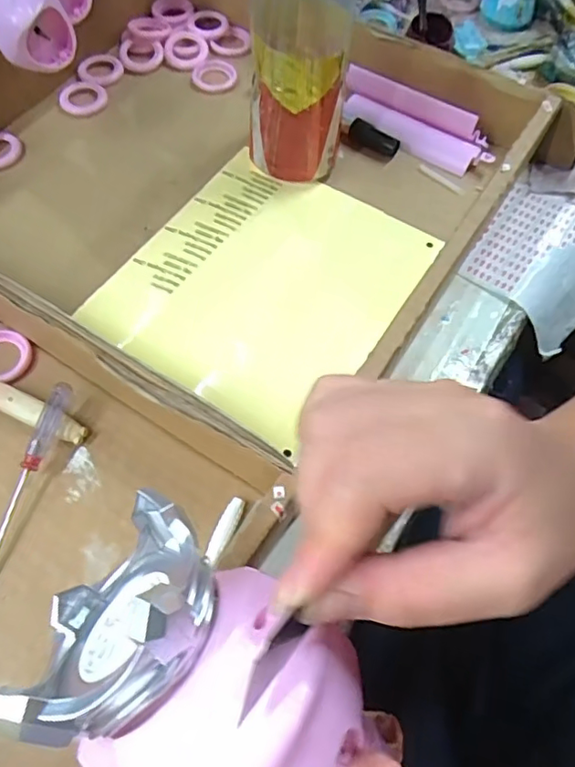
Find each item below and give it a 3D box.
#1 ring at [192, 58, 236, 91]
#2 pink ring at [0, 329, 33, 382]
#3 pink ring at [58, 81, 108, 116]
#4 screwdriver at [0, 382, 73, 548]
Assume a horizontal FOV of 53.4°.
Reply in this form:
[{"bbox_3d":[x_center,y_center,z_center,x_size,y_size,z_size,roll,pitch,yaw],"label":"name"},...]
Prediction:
[{"bbox_3d":[-0.062,-0.261,0.482,0.037,0.004,0.039,1,64,-2],"label":"ring"},{"bbox_3d":[-0.176,-0.018,0.351,0.037,0.007,0.034,1,64,-2],"label":"pink ring"},{"bbox_3d":[-0.167,-0.233,0.466,0.037,0.004,0.039,1,64,-2],"label":"pink ring"},{"bbox_3d":[-0.144,0.055,0.312,0.012,0.016,0.124,12,64,3],"label":"screwdriver"}]

